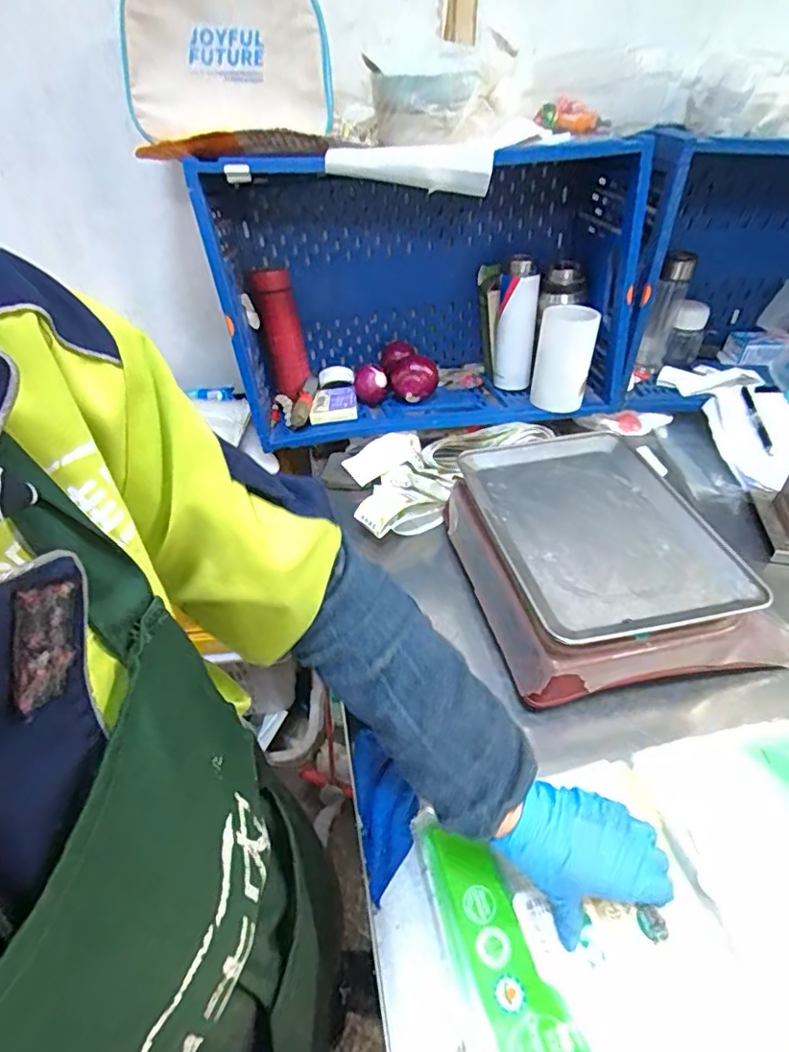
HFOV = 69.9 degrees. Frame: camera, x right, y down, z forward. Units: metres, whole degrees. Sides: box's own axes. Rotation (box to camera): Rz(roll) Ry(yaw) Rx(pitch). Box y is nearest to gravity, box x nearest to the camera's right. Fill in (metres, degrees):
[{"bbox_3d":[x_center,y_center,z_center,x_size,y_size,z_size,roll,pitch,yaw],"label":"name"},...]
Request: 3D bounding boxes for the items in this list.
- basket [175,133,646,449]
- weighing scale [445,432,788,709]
[{"bbox_3d":[0.056,-0.379,0.905,0.634,0.372,0.266,-4,41,-4],"label":"basket"},{"bbox_3d":[0.249,0.026,0.688,0.302,0.092,0.334,-9,42,-9],"label":"weighing scale"}]

